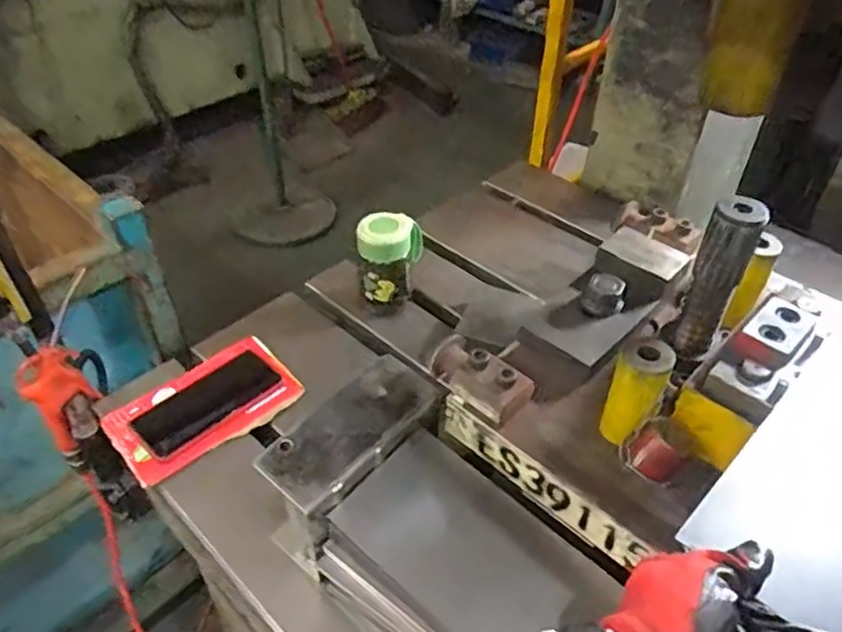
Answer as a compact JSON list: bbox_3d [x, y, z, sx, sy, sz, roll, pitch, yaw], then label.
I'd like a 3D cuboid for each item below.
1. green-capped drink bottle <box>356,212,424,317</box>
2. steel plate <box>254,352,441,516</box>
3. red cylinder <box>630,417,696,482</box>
[{"bbox_3d":[-0.038,-0.069,0.835,0.080,0.120,0.065,0,42,-1],"label":"green-capped drink bottle"},{"bbox_3d":[-0.061,0.098,0.577,0.072,0.025,0.166,30,49,28],"label":"steel plate"},{"bbox_3d":[0.189,0.106,0.518,0.037,0.037,0.033,30,49,28],"label":"red cylinder"}]

